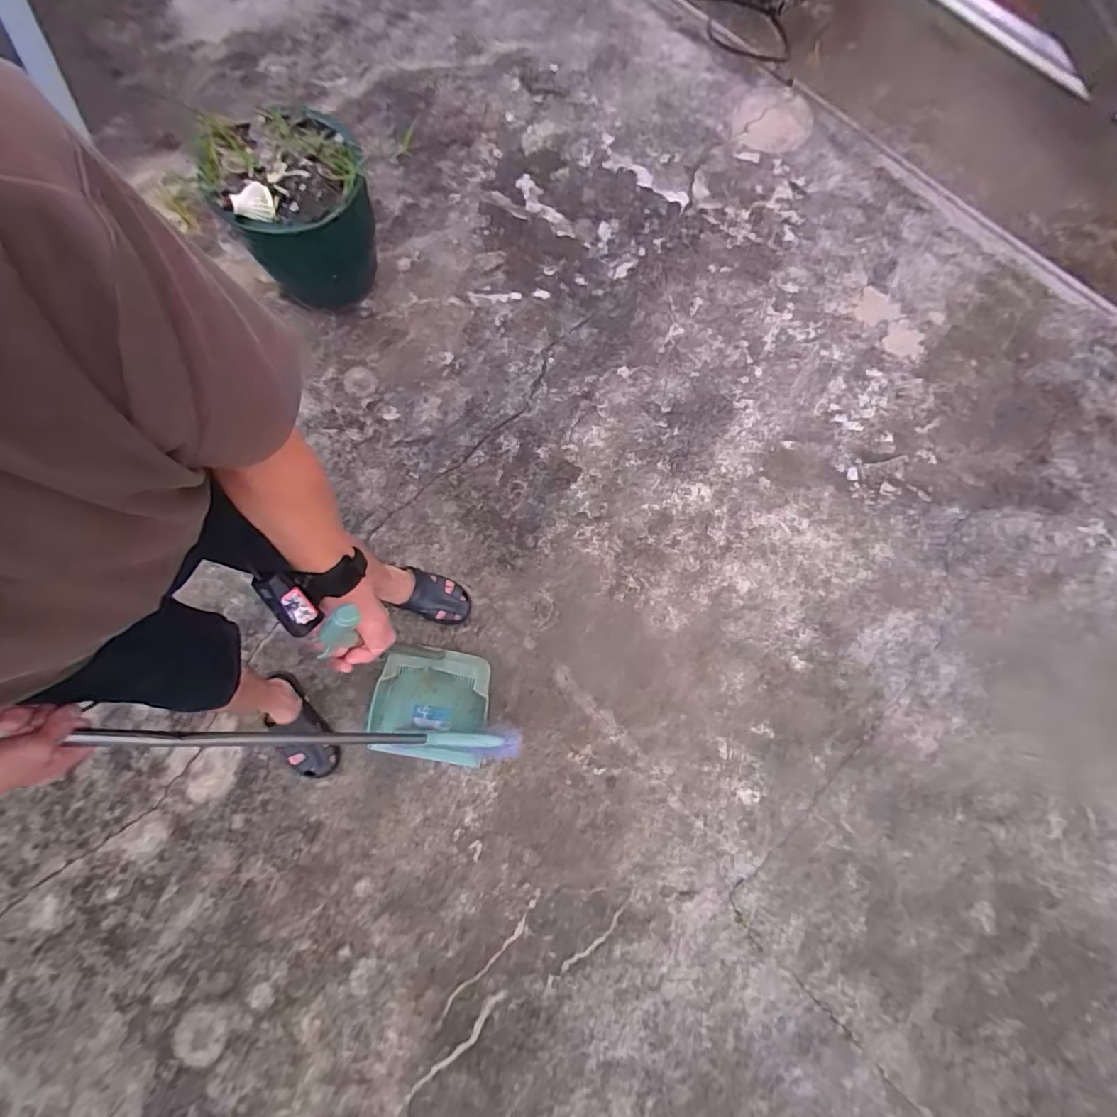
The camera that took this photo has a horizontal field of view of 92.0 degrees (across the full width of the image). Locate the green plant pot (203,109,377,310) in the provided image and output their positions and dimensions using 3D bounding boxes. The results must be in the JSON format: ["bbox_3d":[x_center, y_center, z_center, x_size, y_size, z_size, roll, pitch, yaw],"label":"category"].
[{"bbox_3d":[-0.597,-0.800,1.288,0.315,0.327,0.272,-12,75,-6],"label":"green plant pot"}]

